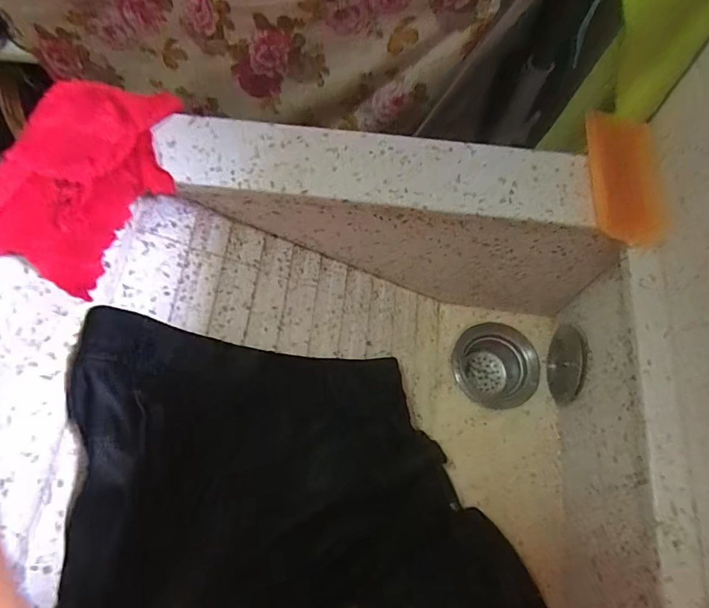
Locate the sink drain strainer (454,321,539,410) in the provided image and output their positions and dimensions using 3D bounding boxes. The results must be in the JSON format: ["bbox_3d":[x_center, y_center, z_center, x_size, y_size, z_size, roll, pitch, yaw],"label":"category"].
[{"bbox_3d":[0.179,0.084,0.603,0.103,0.065,0.102,0,71,-1],"label":"sink drain strainer"}]

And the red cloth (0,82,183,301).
[{"bbox_3d":[-0.244,-0.116,0.404,0.138,0.025,0.187,22,72,7],"label":"red cloth"}]

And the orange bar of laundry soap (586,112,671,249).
[{"bbox_3d":[0.238,-0.114,0.409,0.050,0.023,0.133,3,71,0],"label":"orange bar of laundry soap"}]

